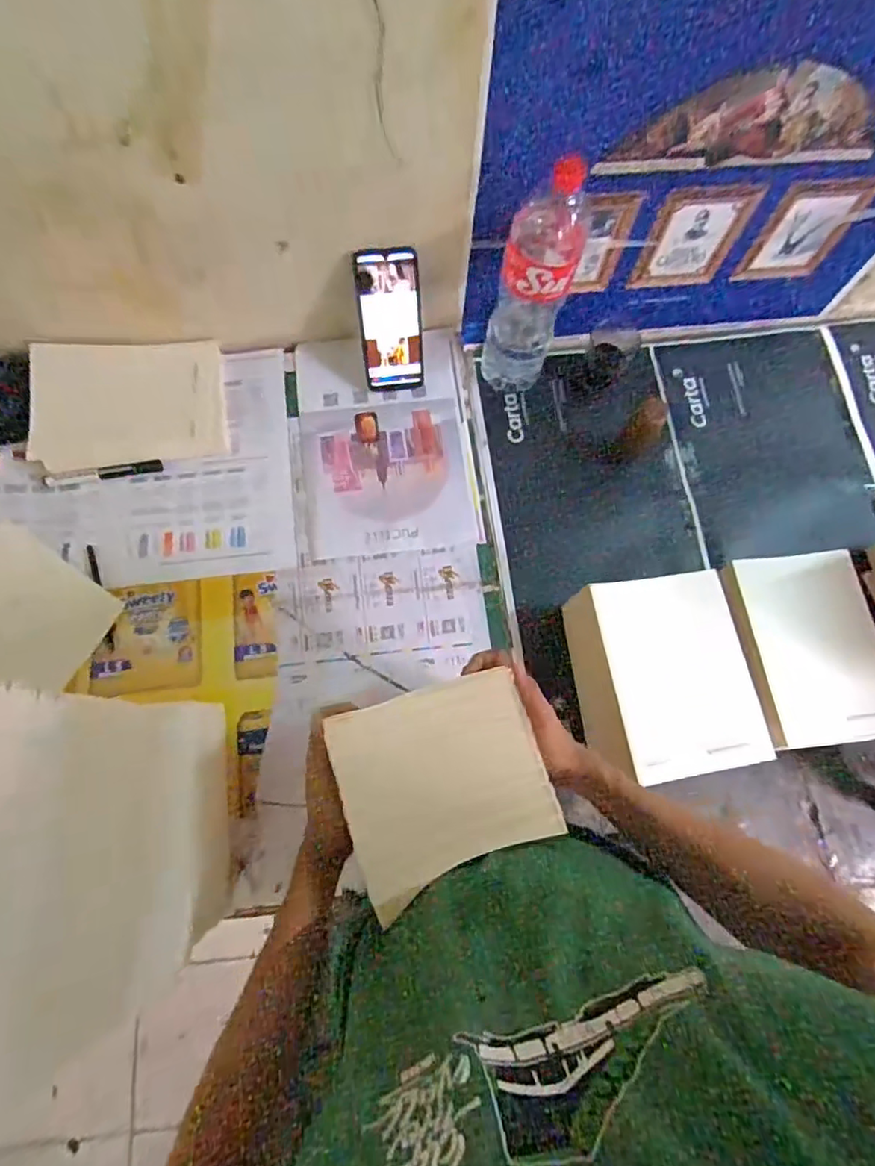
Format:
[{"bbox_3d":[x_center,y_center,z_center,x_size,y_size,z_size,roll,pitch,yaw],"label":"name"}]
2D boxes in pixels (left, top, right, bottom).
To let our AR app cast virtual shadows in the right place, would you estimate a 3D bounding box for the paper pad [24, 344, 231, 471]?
[{"bbox_3d":[-0.413,-0.242,0.779,0.242,0.019,0.160,-8,90,-12],"label":"paper pad"}]

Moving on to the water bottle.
[{"bbox_3d":[0.118,-0.367,0.748,0.093,0.263,0.100,10,73,1],"label":"water bottle"}]

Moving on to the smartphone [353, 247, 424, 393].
[{"bbox_3d":[-0.060,-0.333,0.749,0.078,0.172,0.010,-6,41,-4],"label":"smartphone"}]

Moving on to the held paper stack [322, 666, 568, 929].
[{"bbox_3d":[0.006,0.157,0.463,0.156,0.016,0.142,-19,75,-8],"label":"held paper stack"}]

